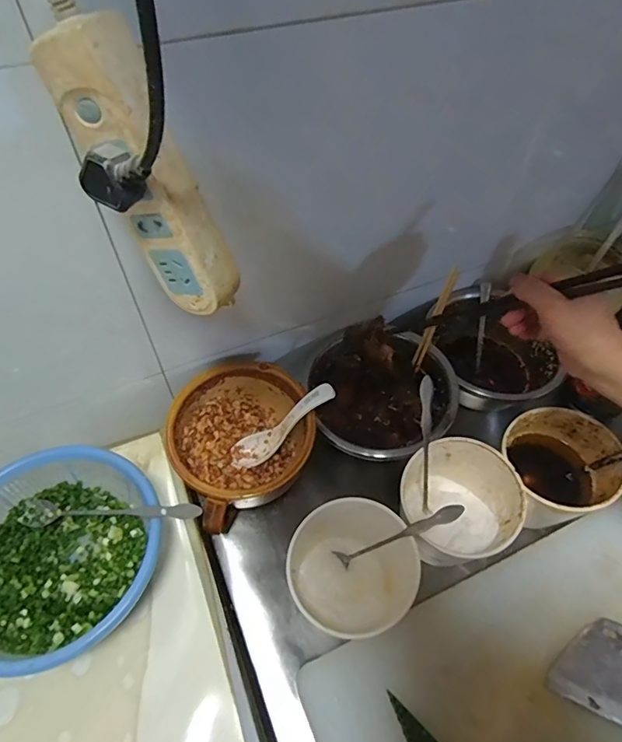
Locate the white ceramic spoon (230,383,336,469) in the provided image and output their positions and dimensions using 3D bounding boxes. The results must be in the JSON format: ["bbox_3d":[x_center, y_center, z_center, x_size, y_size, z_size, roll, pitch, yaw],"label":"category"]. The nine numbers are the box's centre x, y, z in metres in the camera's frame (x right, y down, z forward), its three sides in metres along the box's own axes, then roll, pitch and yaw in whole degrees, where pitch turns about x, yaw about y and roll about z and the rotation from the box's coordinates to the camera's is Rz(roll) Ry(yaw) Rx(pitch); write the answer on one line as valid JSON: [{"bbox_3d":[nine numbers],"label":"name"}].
[{"bbox_3d":[-0.030,0.059,0.512,0.138,0.033,0.032,-42,52,24],"label":"white ceramic spoon"}]

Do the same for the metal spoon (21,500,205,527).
[{"bbox_3d":[-0.184,0.129,0.430,0.183,0.012,0.026,-5,51,16],"label":"metal spoon"}]

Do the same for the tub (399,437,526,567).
[{"bbox_3d":[0.151,0.132,0.487,0.099,0.077,0.115,-17,56,-13],"label":"tub"}]

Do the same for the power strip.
[{"bbox_3d":[-0.093,-0.109,0.280,0.056,0.163,0.031,13,51,36],"label":"power strip"}]

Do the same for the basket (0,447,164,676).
[{"bbox_3d":[-0.221,0.163,0.419,0.177,0.069,0.172,0,53,0],"label":"basket"}]

